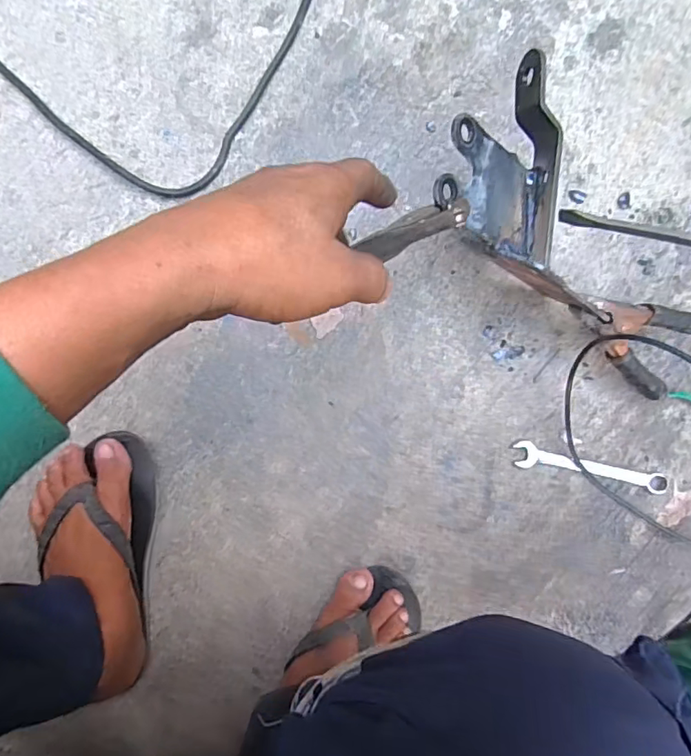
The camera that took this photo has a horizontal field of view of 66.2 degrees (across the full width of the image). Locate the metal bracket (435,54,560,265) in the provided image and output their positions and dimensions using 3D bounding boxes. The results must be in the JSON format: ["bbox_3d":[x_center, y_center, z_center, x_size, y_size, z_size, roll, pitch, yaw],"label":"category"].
[{"bbox_3d":[0.137,-0.186,0.441,0.126,0.050,0.152,15,86,-33],"label":"metal bracket"}]

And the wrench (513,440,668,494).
[{"bbox_3d":[0.253,0.092,0.542,0.160,0.012,0.025,12,85,0],"label":"wrench"}]

